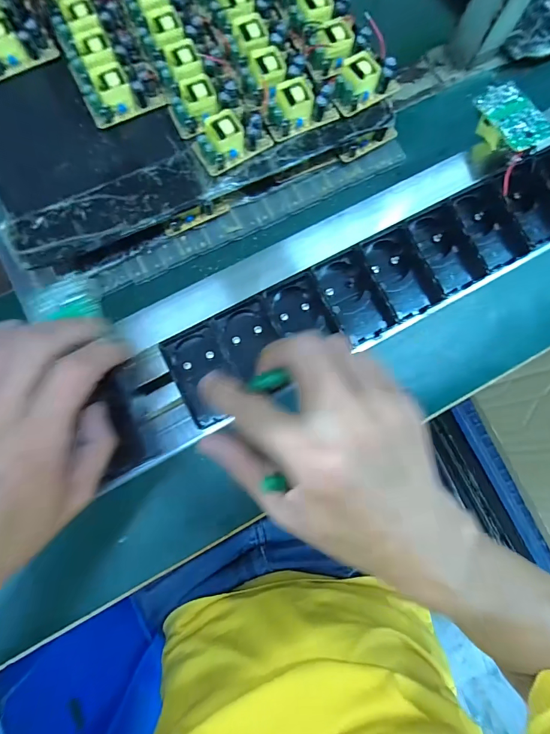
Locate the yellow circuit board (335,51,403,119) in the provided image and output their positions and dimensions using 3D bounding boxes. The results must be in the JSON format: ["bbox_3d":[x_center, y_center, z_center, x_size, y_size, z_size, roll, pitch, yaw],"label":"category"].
[{"bbox_3d":[0.080,-0.259,0.321,0.061,0.022,0.036,-31,83,-6],"label":"yellow circuit board"}]

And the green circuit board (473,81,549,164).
[{"bbox_3d":[0.191,-0.198,0.296,0.041,0.032,0.067,-24,83,-5],"label":"green circuit board"}]

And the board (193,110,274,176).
[{"bbox_3d":[-0.037,-0.198,0.307,0.063,0.024,0.033,-32,83,-6],"label":"board"}]

